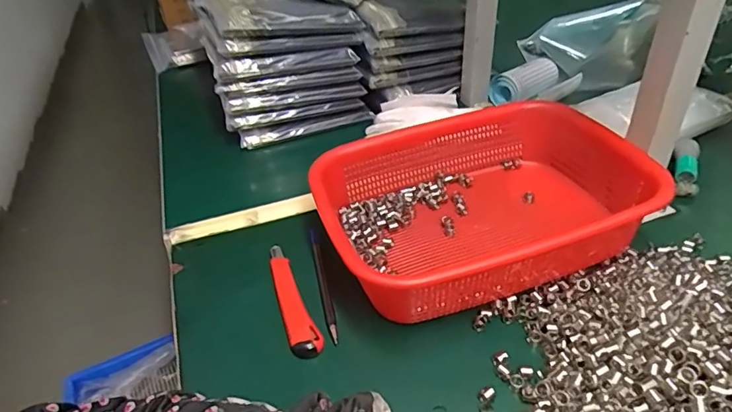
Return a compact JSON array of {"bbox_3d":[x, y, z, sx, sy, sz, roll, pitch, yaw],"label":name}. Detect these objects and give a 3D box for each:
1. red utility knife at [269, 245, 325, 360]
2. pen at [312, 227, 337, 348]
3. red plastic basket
[{"bbox_3d":[-0.067,0.076,0.433,0.025,0.012,0.133,-15,38,-15],"label":"red utility knife"},{"bbox_3d":[-0.039,0.065,0.448,0.008,0.004,0.140,-10,37,-8],"label":"pen"},{"bbox_3d":[0.106,-0.003,0.467,0.282,0.075,0.214,-13,37,-12],"label":"red plastic basket"}]

